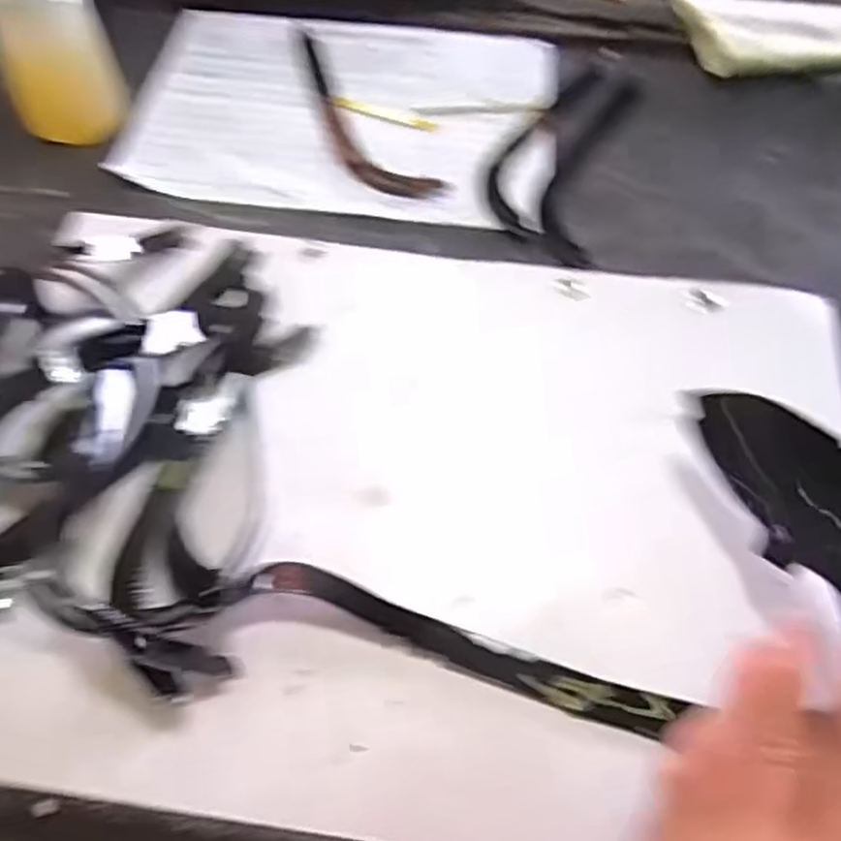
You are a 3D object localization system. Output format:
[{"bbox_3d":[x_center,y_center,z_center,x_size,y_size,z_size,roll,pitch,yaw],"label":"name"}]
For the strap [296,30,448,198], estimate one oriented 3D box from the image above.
[{"bbox_3d":[-0.054,-0.219,0.529,0.045,0.010,0.202,-28,66,-16],"label":"strap"}]

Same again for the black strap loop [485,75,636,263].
[{"bbox_3d":[0.095,-0.184,0.510,0.075,0.013,0.200,16,62,9],"label":"black strap loop"}]

